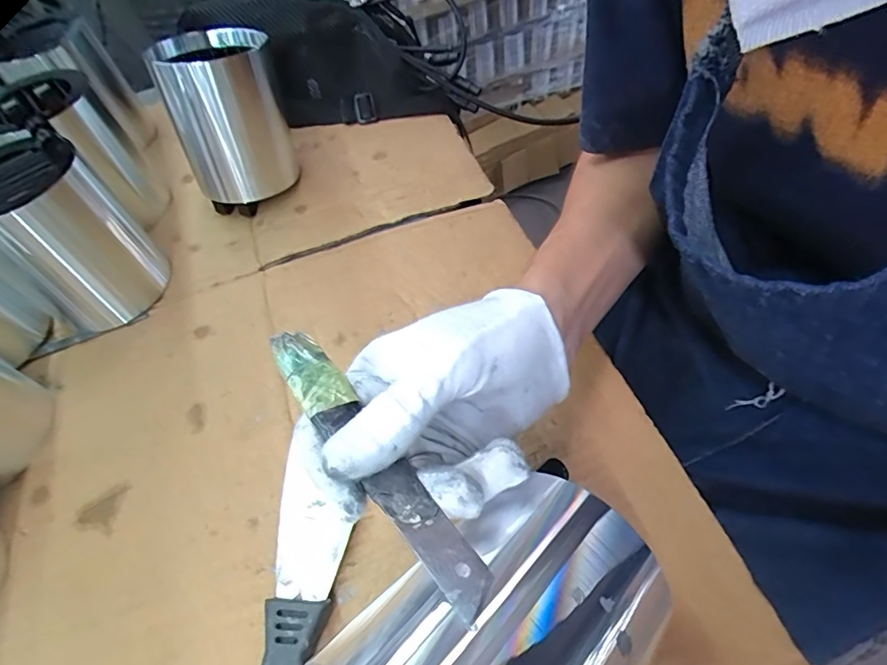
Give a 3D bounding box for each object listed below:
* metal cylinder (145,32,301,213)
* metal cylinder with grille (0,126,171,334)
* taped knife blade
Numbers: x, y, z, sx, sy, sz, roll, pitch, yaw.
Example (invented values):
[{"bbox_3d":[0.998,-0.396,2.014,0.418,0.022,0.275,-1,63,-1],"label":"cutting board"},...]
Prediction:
[{"bbox_3d":[-0.177,-0.176,0.417,0.094,0.110,0.076,-39,58,-19],"label":"metal cylinder"},{"bbox_3d":[-0.268,-0.078,0.351,0.080,0.109,0.093,-38,59,-17],"label":"metal cylinder with grille"},{"bbox_3d":[-0.030,0.044,0.194,0.019,0.006,0.140,-34,55,-19],"label":"taped knife blade"}]

